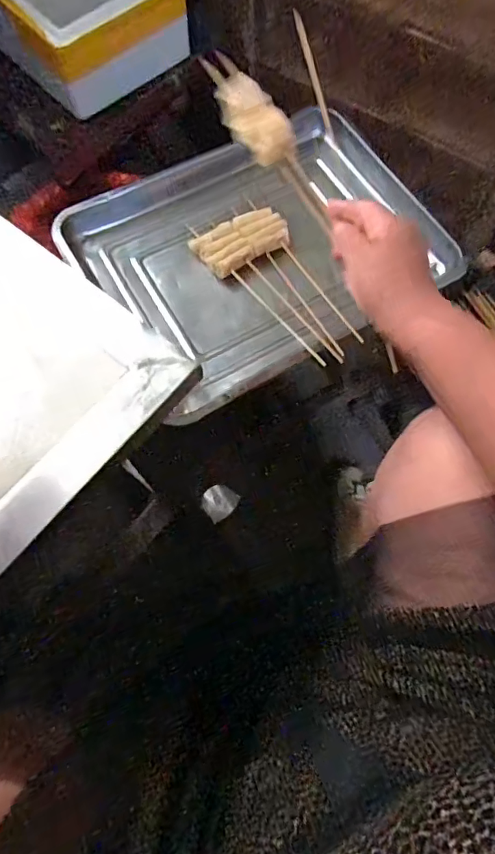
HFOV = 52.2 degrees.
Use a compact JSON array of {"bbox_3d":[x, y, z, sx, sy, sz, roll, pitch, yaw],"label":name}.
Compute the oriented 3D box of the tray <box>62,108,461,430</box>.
[{"bbox_3d":[0.019,-0.224,0.648,0.407,0.056,0.337,-31,70,-10],"label":"tray"}]

